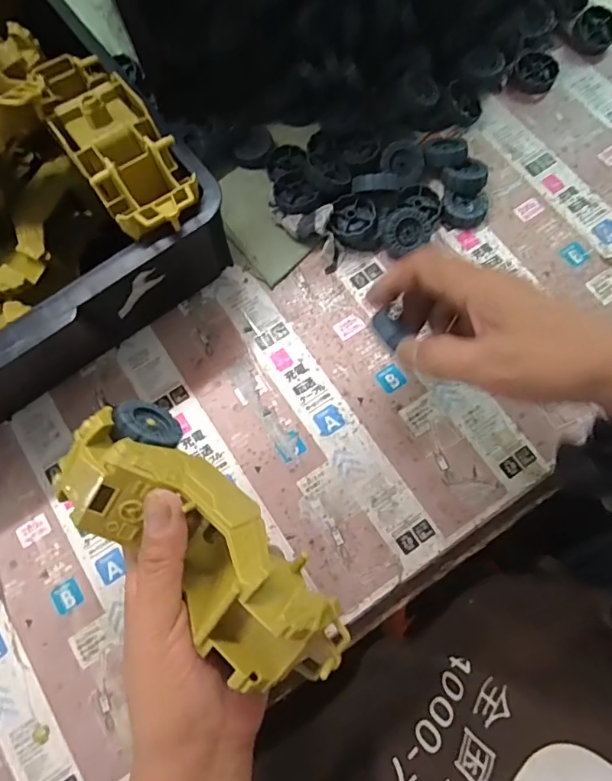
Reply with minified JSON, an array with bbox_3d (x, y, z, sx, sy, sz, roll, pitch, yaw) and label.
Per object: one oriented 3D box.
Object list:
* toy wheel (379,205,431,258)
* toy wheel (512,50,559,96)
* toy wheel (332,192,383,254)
[{"bbox_3d":[0.081,-0.134,0.415,0.039,0.025,0.035,-22,117,2],"label":"toy wheel"},{"bbox_3d":[0.214,-0.296,0.463,0.036,0.014,0.036,-1,75,2],"label":"toy wheel"},{"bbox_3d":[0.042,-0.142,0.423,0.041,0.025,0.041,-1,75,2],"label":"toy wheel"}]

